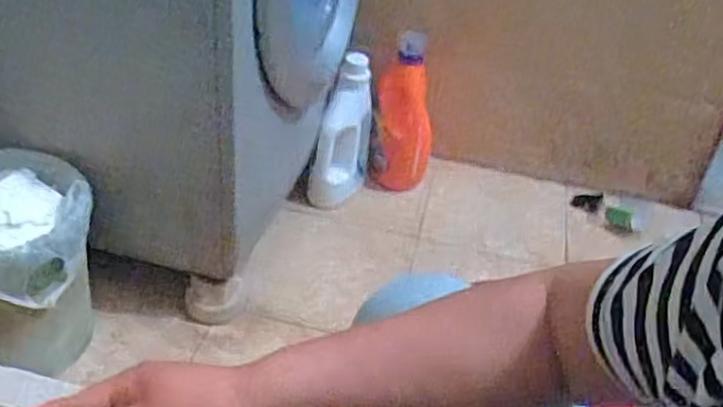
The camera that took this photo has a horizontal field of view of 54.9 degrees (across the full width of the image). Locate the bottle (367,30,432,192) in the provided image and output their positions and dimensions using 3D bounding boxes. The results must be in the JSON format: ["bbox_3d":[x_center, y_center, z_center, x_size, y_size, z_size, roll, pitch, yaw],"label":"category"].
[{"bbox_3d":[0.089,-0.177,1.484,0.130,0.346,0.141,11,36,6],"label":"bottle"}]

